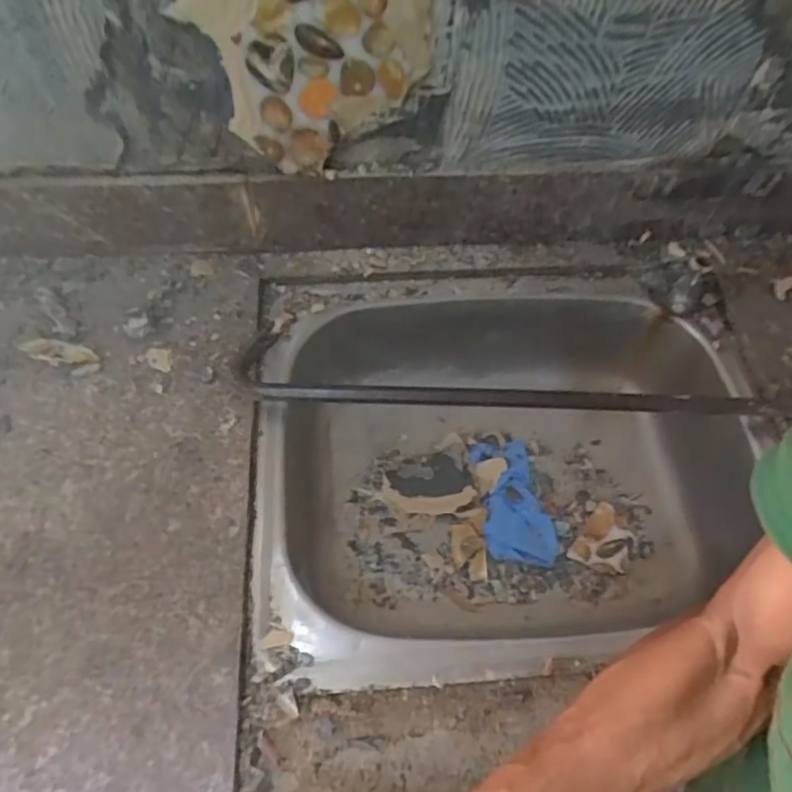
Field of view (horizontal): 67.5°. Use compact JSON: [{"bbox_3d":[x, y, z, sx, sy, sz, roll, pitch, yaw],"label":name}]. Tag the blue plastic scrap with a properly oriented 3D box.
[{"bbox_3d":[0.150,0.134,0.762,0.086,0.014,0.164,-3,60,-5],"label":"blue plastic scrap"}]

